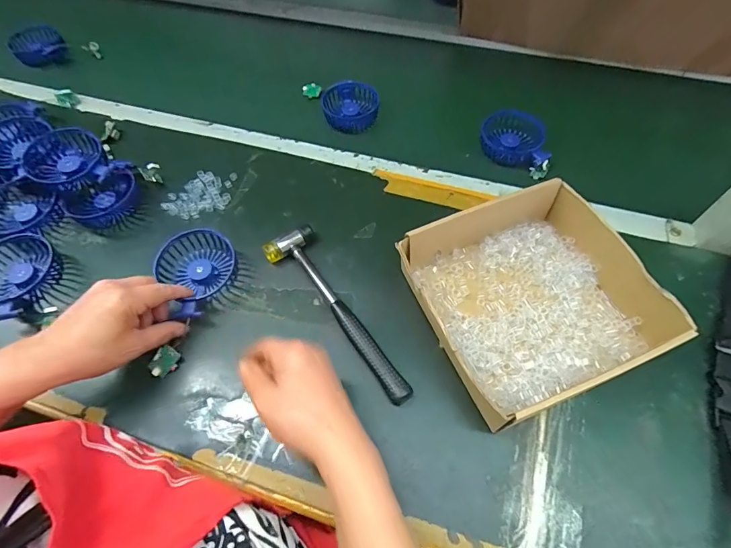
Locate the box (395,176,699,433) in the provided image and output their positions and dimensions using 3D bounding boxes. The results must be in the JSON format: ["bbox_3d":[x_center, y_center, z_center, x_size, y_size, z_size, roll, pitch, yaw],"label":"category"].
[{"bbox_3d":[0.171,0.023,0.422,0.222,0.064,0.207,-20,60,-10],"label":"box"}]

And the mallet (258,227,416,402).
[{"bbox_3d":[-0.034,0.042,0.440,0.058,0.025,0.231,-30,62,-15],"label":"mallet"}]

